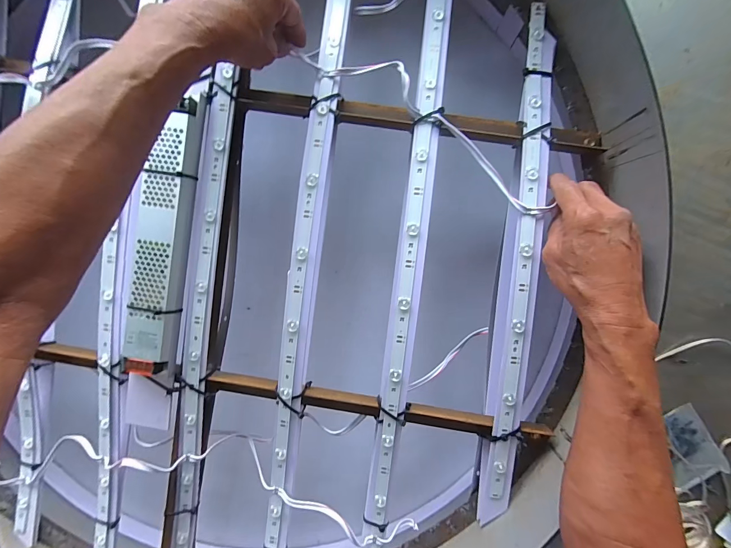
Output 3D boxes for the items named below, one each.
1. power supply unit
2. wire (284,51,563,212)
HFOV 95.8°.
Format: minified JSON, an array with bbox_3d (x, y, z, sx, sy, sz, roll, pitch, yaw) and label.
[{"bbox_3d":[-0.218,-0.029,0.353,0.047,0.026,0.275,8,94,5],"label":"power supply unit"},{"bbox_3d":[0.059,-0.161,0.338,0.313,0.027,0.049,38,96,5],"label":"wire"}]

